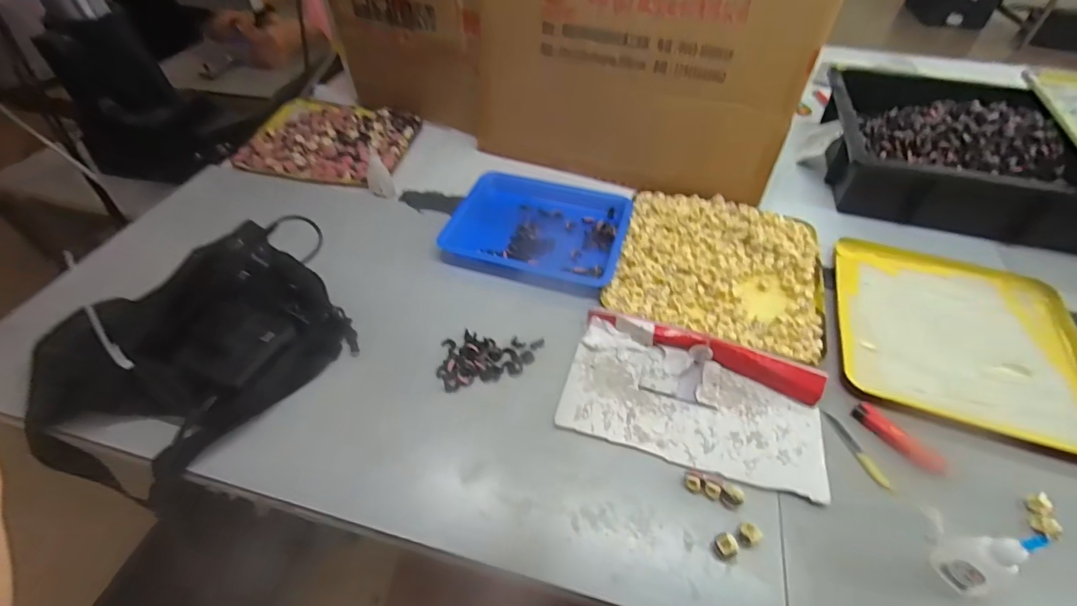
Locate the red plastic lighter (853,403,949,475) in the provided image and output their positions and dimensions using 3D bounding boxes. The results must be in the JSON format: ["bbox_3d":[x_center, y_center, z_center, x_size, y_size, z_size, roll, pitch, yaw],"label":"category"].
[{"bbox_3d":[0.329,0.123,0.427,0.020,0.014,0.077,-27,53,-23],"label":"red plastic lighter"}]

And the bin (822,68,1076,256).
[{"bbox_3d":[0.636,-0.211,0.656,0.416,0.100,0.269,13,49,11],"label":"bin"}]

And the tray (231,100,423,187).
[{"bbox_3d":[-0.331,-0.261,0.742,0.244,0.024,0.196,9,48,8],"label":"tray"}]

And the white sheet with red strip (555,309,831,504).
[{"bbox_3d":[0.148,0.088,0.445,0.235,0.024,0.129,14,49,12],"label":"white sheet with red strip"}]

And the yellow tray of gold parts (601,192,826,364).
[{"bbox_3d":[0.216,-0.046,0.556,0.230,0.024,0.222,16,49,14],"label":"yellow tray of gold parts"}]

